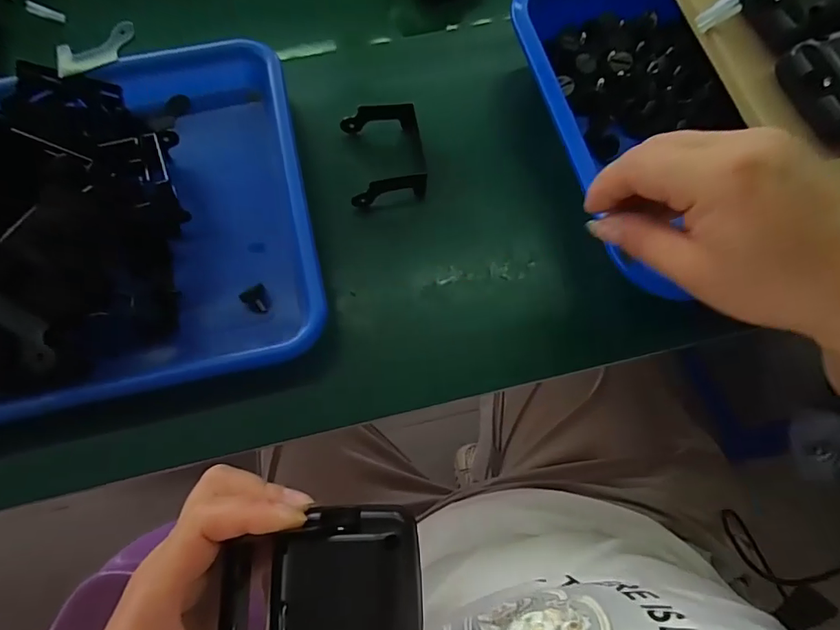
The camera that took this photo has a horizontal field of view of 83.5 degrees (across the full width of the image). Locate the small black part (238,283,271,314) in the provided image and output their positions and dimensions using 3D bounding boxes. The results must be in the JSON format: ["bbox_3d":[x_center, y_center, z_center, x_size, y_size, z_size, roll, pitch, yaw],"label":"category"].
[{"bbox_3d":[-0.104,-0.009,0.302,0.016,0.011,0.014,-31,73,-9],"label":"small black part"}]

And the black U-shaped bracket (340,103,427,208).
[{"bbox_3d":[-0.024,-0.114,0.338,0.055,0.032,0.066,-11,71,-3],"label":"black U-shaped bracket"}]

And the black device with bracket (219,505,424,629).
[{"bbox_3d":[-0.041,0.120,0.199,0.081,0.027,0.071,-1,71,1],"label":"black device with bracket"}]

